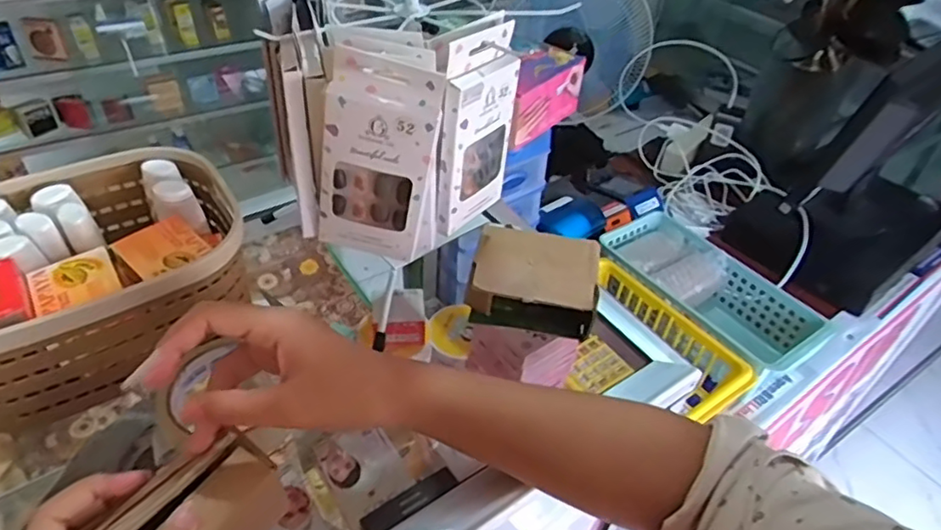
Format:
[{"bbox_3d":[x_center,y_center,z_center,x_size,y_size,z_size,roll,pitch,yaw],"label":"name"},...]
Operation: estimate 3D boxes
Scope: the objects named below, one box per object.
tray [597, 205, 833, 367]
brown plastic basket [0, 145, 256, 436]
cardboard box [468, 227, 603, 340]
[{"bbox_3d":[0.310,0.049,0.837,0.130,0.100,0.292,-22,48,-27],"label":"tray"},{"bbox_3d":[-0.278,0.006,0.437,0.213,0.085,0.163,-31,53,-33],"label":"brown plastic basket"},{"bbox_3d":[0.053,0.016,0.504,0.099,0.059,0.067,9,42,5],"label":"cardboard box"}]

